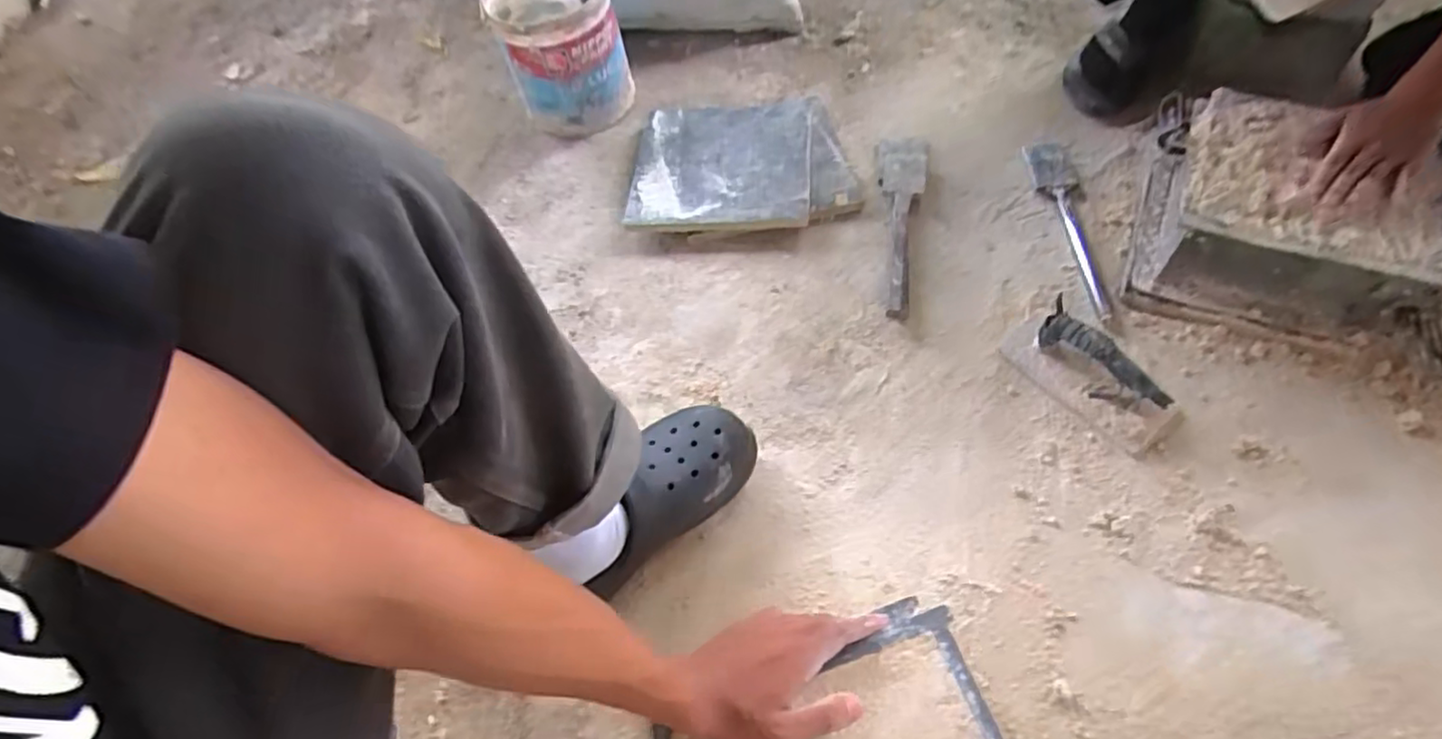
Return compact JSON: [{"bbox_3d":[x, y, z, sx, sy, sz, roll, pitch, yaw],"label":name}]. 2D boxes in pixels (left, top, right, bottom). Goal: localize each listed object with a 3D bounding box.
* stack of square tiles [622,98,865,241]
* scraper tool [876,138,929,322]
[{"bbox_3d":[0.023,-0.299,0.982,0.323,0.033,0.276,-8,58,0],"label":"stack of square tiles"},{"bbox_3d":[0.232,-0.195,0.896,0.066,0.035,0.306,8,59,10],"label":"scraper tool"}]

